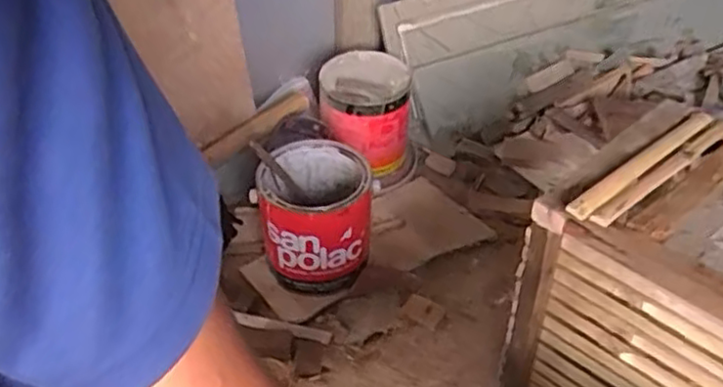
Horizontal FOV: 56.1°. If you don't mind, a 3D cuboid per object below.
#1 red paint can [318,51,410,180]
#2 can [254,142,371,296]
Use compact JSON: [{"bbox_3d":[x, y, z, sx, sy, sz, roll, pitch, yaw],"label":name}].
[{"bbox_3d":[0.007,-0.126,1.155,0.146,0.173,0.151,0,39,0],"label":"red paint can"},{"bbox_3d":[-0.054,0.040,0.961,0.136,0.168,0.154,3,39,3],"label":"can"}]

